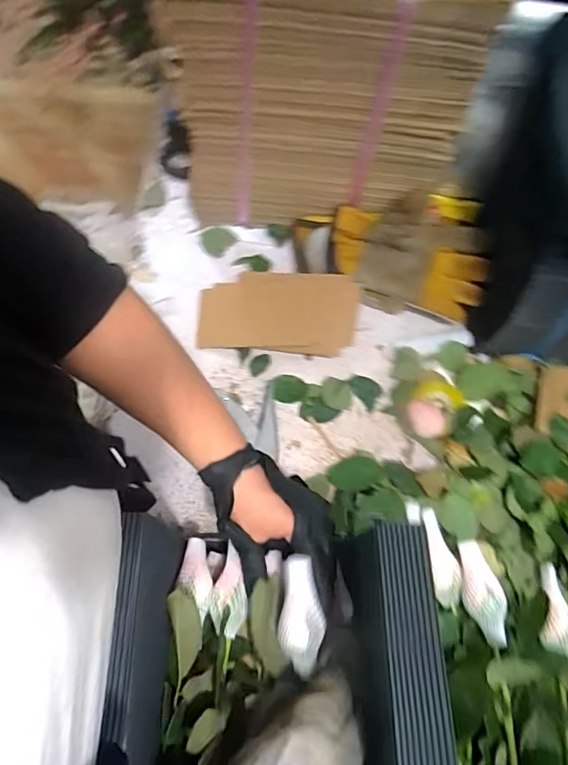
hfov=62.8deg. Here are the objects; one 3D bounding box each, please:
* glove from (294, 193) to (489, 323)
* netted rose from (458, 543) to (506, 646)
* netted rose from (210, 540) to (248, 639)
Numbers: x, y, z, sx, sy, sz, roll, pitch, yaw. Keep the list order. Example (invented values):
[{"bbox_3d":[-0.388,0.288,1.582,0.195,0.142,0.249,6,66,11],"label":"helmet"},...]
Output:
[{"bbox_3d":[0.129,-0.161,0.572,0.235,0.085,0.116,13,69,2],"label":"glove"},{"bbox_3d":[0.175,0.186,0.415,0.032,0.028,0.083,-2,70,-3],"label":"netted rose"},{"bbox_3d":[-0.045,0.170,0.385,0.028,0.032,0.066,2,43,-2],"label":"netted rose"}]

